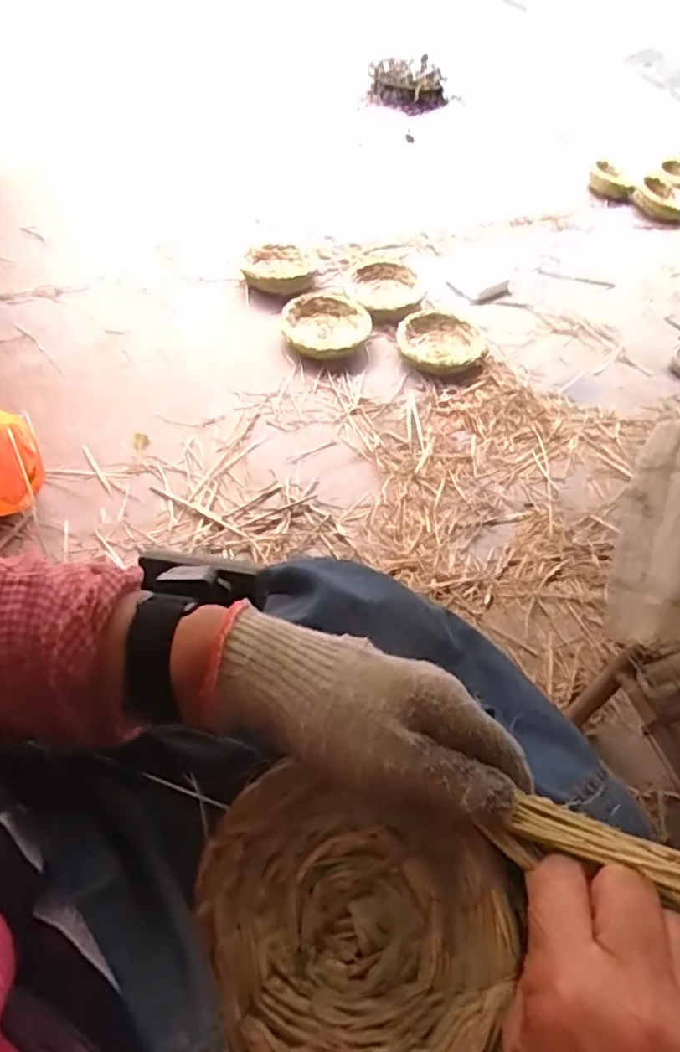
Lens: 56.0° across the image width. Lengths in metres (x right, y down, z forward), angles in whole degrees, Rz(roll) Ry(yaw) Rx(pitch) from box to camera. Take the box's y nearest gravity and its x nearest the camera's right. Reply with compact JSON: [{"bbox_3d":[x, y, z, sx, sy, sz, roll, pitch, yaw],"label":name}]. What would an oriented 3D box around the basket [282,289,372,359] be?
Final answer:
[{"bbox_3d":[-0.029,-0.430,1.366,0.176,0.046,0.199,25,55,14],"label":"basket"}]

